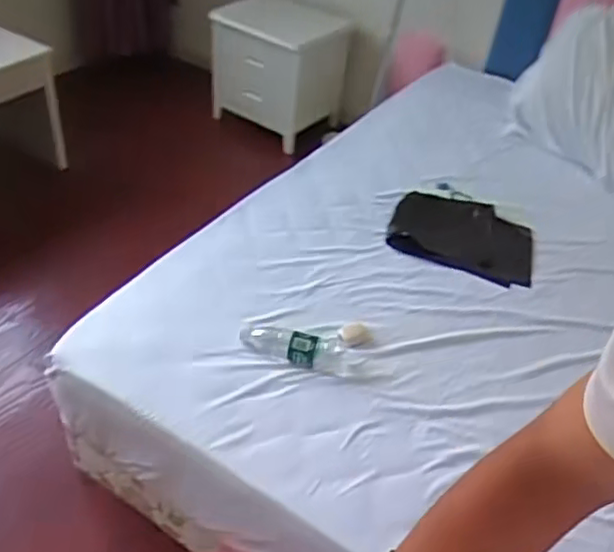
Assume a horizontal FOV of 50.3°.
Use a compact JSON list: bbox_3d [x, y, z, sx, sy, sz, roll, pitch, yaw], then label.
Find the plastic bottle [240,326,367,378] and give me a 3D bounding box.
[{"bbox_3d":[-0.003,0.126,1.238,0.249,0.065,0.078,10,42,3],"label":"plastic bottle"}]

